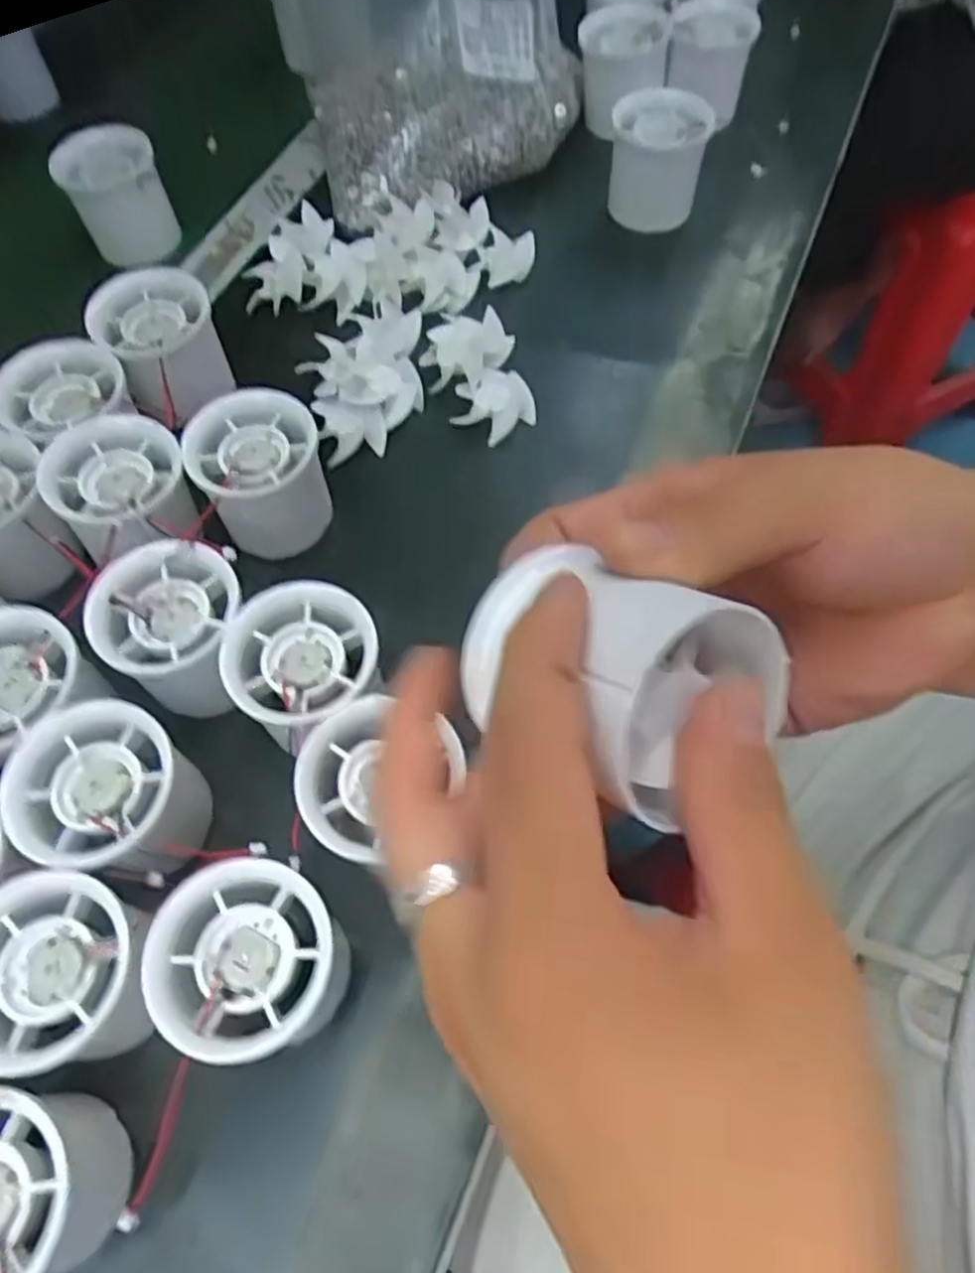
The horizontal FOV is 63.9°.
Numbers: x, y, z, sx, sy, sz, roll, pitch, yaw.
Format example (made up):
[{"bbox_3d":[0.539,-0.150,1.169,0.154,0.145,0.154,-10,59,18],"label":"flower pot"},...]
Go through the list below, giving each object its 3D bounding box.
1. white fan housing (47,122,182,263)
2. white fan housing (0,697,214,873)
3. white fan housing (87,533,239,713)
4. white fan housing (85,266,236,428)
[{"bbox_3d":[-0.214,-0.255,0.455,0.054,0.053,0.049,-22,63,-9],"label":"white fan housing"},{"bbox_3d":[-0.132,0.058,0.280,0.060,0.044,0.055,-6,61,-1],"label":"white fan housing"},{"bbox_3d":[-0.121,-0.001,0.311,0.054,0.047,0.055,-1,61,2],"label":"white fan housing"},{"bbox_3d":[-0.161,-0.145,0.388,0.053,0.048,0.056,-26,63,-11],"label":"white fan housing"}]

